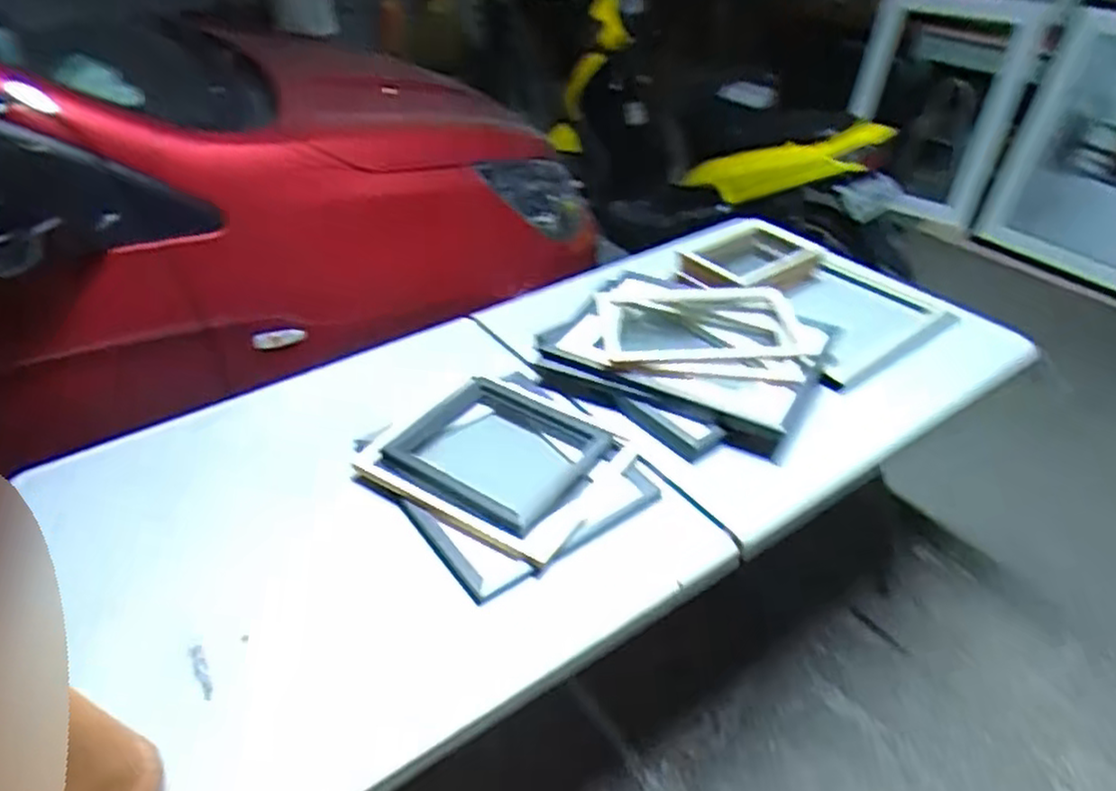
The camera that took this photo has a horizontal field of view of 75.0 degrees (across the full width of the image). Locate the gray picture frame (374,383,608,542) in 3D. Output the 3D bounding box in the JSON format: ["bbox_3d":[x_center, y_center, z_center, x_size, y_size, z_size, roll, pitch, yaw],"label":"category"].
[{"bbox_3d":[-0.098,0.079,1.067,0.285,0.045,0.246,22,44,27],"label":"gray picture frame"}]

